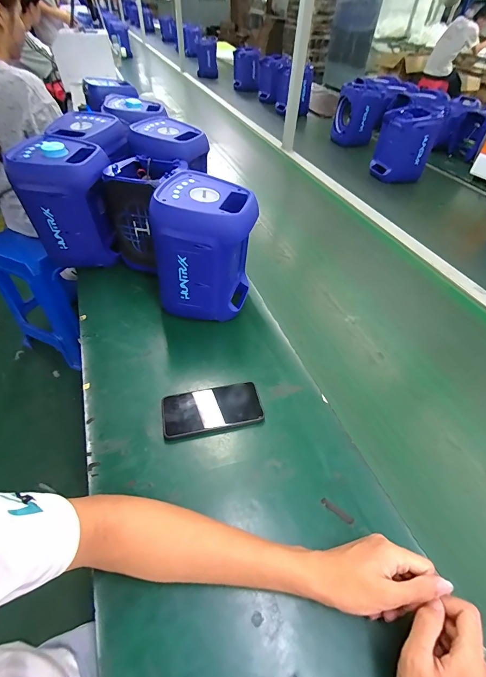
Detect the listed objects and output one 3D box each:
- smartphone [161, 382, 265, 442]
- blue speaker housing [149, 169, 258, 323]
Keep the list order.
[{"bbox_3d":[-0.052,0.118,0.518,0.163,0.018,0.080,-10,49,-11],"label":"smartphone"},{"bbox_3d":[-0.070,-0.166,0.618,0.172,0.247,0.163,6,48,3],"label":"blue speaker housing"}]

